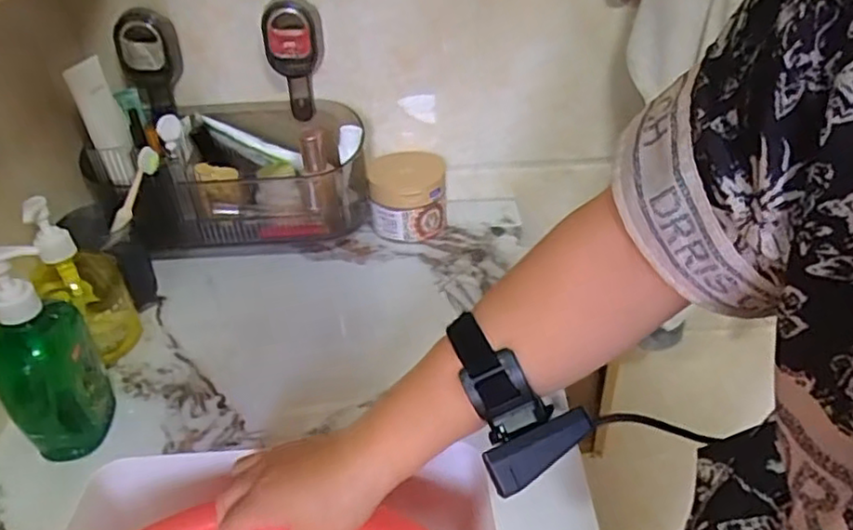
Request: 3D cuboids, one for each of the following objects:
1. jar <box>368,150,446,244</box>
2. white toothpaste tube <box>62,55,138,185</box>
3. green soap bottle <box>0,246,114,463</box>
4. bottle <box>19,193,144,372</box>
[{"bbox_3d":[-0.022,-0.086,0.811,0.092,0.078,0.094,-2,35,2],"label":"jar"},{"bbox_3d":[-0.342,-0.150,0.685,0.036,0.128,0.021,-23,17,-25],"label":"white toothpaste tube"},{"bbox_3d":[-0.305,0.074,0.513,0.075,0.187,0.059,-27,42,-29],"label":"green soap bottle"},{"bbox_3d":[-0.332,0.009,0.628,0.073,0.166,0.063,15,39,24],"label":"bottle"}]

